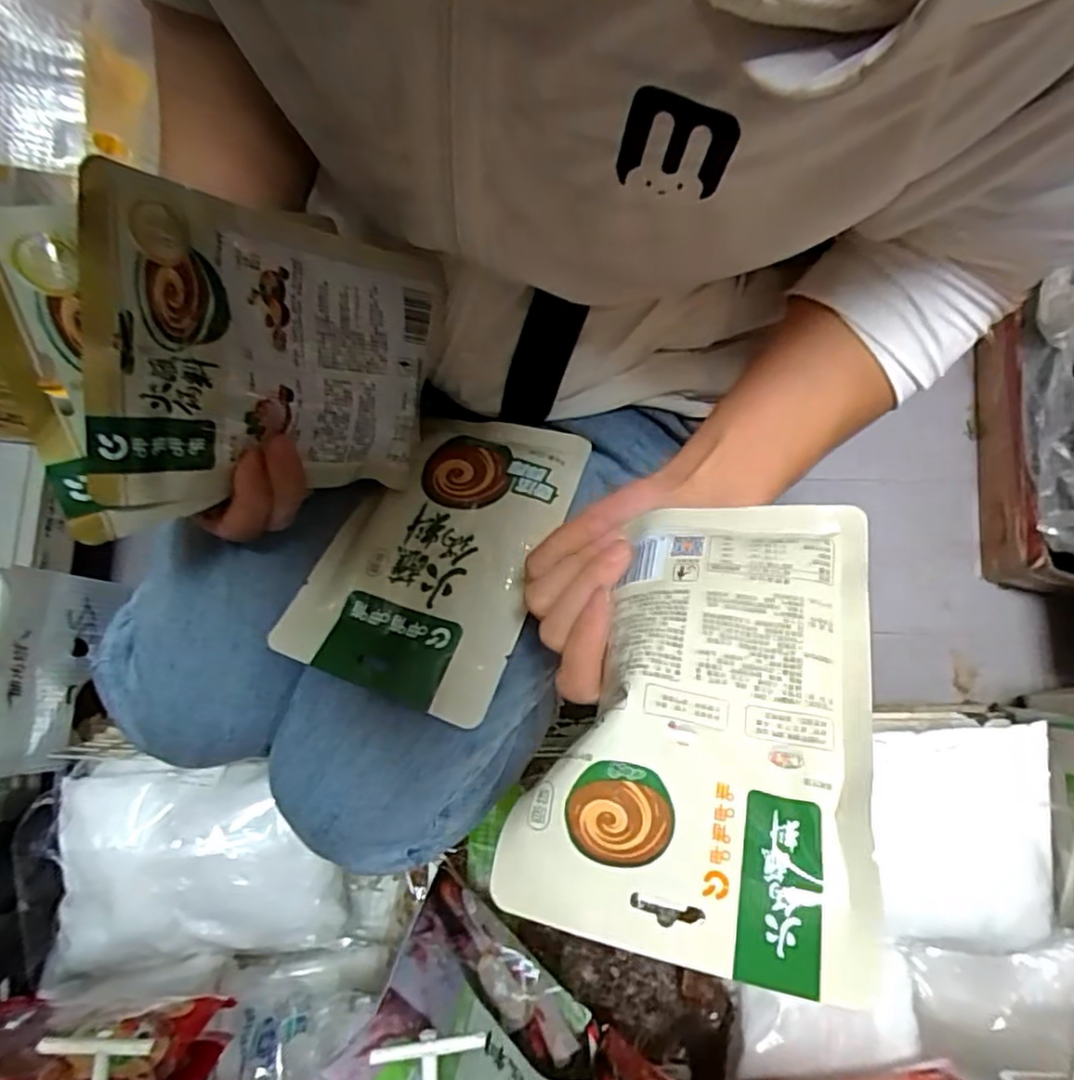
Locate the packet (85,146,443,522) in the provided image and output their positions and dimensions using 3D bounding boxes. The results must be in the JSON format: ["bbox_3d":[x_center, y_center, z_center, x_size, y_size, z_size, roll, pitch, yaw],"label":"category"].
[{"bbox_3d":[-0.115,-0.083,0.316,0.016,0.173,0.125,13,104,38],"label":"packet"}]

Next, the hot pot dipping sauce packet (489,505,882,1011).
[{"bbox_3d":[0.062,0.057,0.253,0.117,0.017,0.175,5,59,18],"label":"hot pot dipping sauce packet"}]

